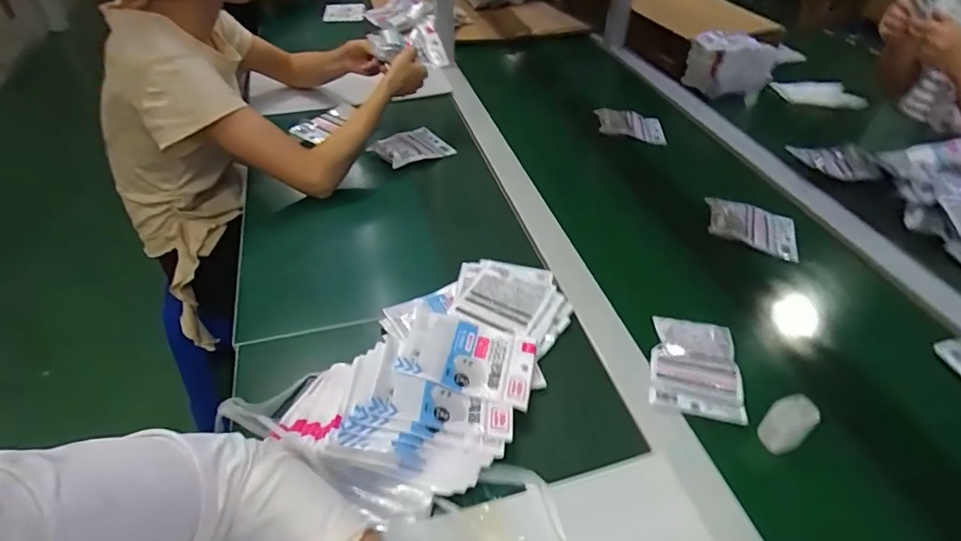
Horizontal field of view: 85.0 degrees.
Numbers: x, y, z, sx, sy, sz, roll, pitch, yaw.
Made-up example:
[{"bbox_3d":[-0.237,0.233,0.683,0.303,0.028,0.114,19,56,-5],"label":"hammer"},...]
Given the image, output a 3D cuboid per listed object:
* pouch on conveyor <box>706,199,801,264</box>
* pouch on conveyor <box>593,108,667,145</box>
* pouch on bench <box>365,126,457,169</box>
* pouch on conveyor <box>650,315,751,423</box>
[{"bbox_3d":[0.411,-0.065,0.796,0.130,0.014,0.082,15,60,6],"label":"pouch on conveyor"},{"bbox_3d":[0.299,-0.285,1.035,0.146,0.013,0.064,13,74,-12],"label":"pouch on conveyor"},{"bbox_3d":[-0.123,-0.218,0.926,0.127,0.019,0.086,-22,55,-36],"label":"pouch on bench"},{"bbox_3d":[0.243,0.108,0.591,0.096,0.017,0.125,11,43,10],"label":"pouch on conveyor"}]

